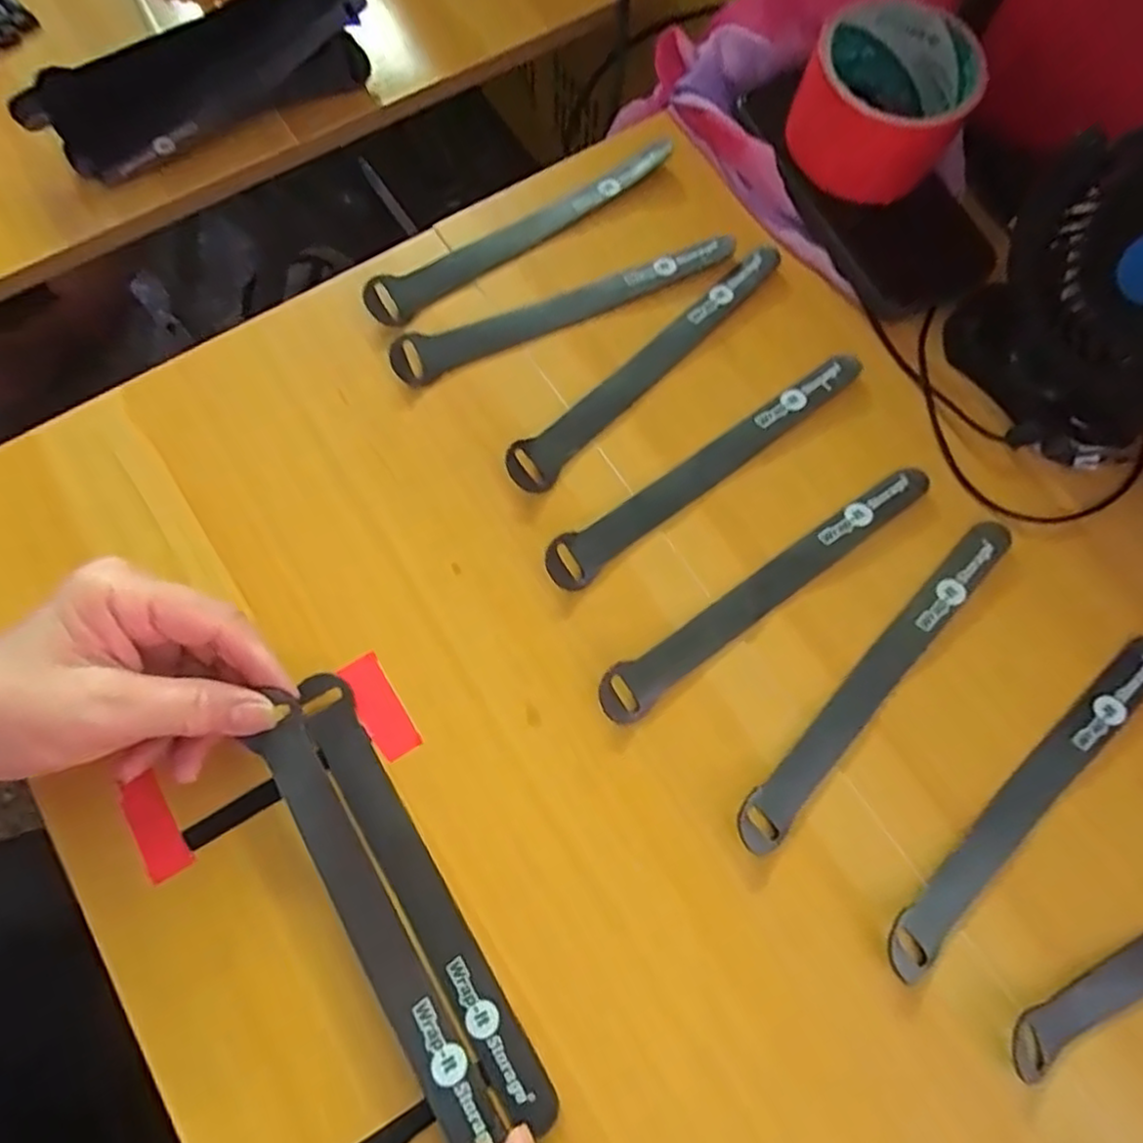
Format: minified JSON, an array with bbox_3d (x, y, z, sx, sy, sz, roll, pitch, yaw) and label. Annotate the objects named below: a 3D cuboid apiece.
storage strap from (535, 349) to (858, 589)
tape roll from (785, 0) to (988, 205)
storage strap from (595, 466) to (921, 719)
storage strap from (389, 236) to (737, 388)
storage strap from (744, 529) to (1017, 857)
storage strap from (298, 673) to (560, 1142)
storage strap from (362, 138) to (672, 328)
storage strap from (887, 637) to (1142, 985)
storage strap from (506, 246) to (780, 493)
[{"bbox_3d":[0.070,-0.055,0.343,0.197,0.014,0.021,-37,76,-11],"label":"storage strap"},{"bbox_3d":[0.162,-0.245,0.367,0.079,0.065,0.075,0,72,-1],"label":"tape roll"},{"bbox_3d":[0.095,0.005,0.324,0.195,0.011,0.022,-35,76,-11],"label":"storage strap"},{"bbox_3d":[-0.003,-0.146,0.372,0.195,0.005,0.025,-25,74,-8],"label":"storage strap"},{"bbox_3d":[0.142,0.046,0.312,0.020,0.011,0.195,43,77,12],"label":"storage strap"},{"bbox_3d":[-0.064,0.131,0.284,0.022,0.008,0.194,-30,75,-9],"label":"storage strap"},{"bbox_3d":[-0.025,-0.192,0.382,0.196,0.010,0.023,-34,76,-10],"label":"storage strap"},{"bbox_3d":[0.202,0.097,0.300,0.195,0.012,0.020,-42,77,-12],"label":"storage strap"},{"bbox_3d":[0.042,-0.113,0.362,0.022,0.012,0.198,42,77,12],"label":"storage strap"}]

